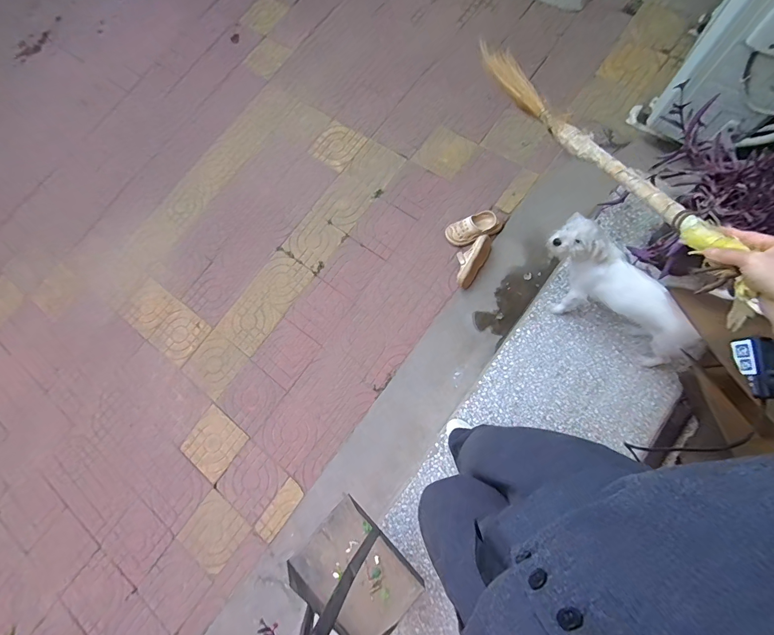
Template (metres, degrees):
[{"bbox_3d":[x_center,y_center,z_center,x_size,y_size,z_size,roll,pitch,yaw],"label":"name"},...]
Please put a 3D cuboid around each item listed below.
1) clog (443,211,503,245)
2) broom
[{"bbox_3d":[0.390,-0.407,1.584,0.237,0.068,0.116,-15,73,15],"label":"clog"},{"bbox_3d":[0.353,-0.333,0.658,0.061,0.067,0.779,-13,53,-3],"label":"broom"}]

